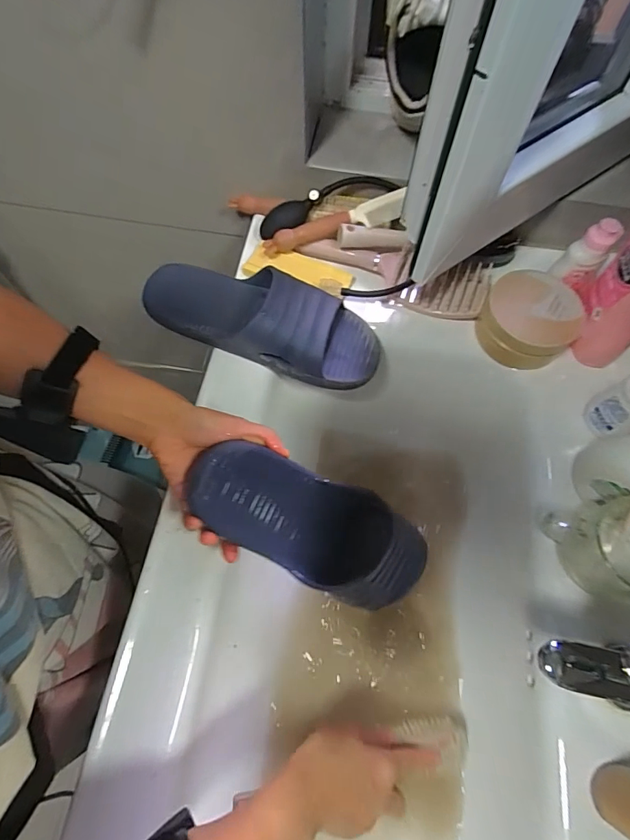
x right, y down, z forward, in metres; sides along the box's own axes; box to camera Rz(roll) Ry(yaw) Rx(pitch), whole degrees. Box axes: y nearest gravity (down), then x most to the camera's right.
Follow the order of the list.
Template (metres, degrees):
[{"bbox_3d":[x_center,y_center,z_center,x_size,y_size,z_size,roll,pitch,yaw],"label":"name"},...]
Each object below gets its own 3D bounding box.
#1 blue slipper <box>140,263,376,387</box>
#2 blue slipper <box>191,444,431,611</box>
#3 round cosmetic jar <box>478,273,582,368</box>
[{"bbox_3d":[-0.061,-0.124,0.480,0.279,0.073,0.103,16,67,6],"label":"blue slipper"},{"bbox_3d":[0.001,0.102,0.396,0.240,0.066,0.091,30,68,-12],"label":"blue slipper"},{"bbox_3d":[0.252,-0.117,0.495,0.099,0.054,0.101,0,66,-1],"label":"round cosmetic jar"}]

